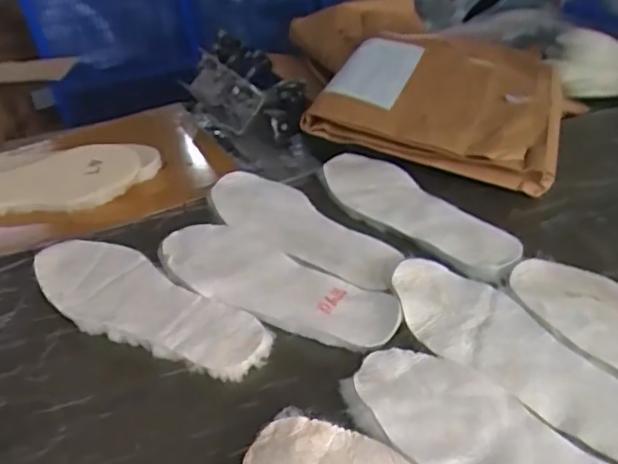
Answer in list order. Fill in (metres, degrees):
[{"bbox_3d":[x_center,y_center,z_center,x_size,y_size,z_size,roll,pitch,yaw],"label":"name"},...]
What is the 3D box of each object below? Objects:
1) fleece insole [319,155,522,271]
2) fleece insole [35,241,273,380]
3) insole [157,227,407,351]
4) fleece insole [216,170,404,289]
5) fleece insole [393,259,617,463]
[{"bbox_3d":[0.104,-0.030,0.606,0.082,0.010,0.260,-27,40,-26],"label":"fleece insole"},{"bbox_3d":[-0.158,0.064,0.524,0.273,0.011,0.088,19,43,31],"label":"fleece insole"},{"bbox_3d":[-0.039,0.044,0.531,0.259,0.009,0.085,20,43,32],"label":"insole"},{"bbox_3d":[-0.012,-0.009,0.610,0.265,0.014,0.090,25,46,37],"label":"fleece insole"},{"bbox_3d":[0.164,0.094,0.431,0.088,0.009,0.257,-24,39,-23],"label":"fleece insole"}]

